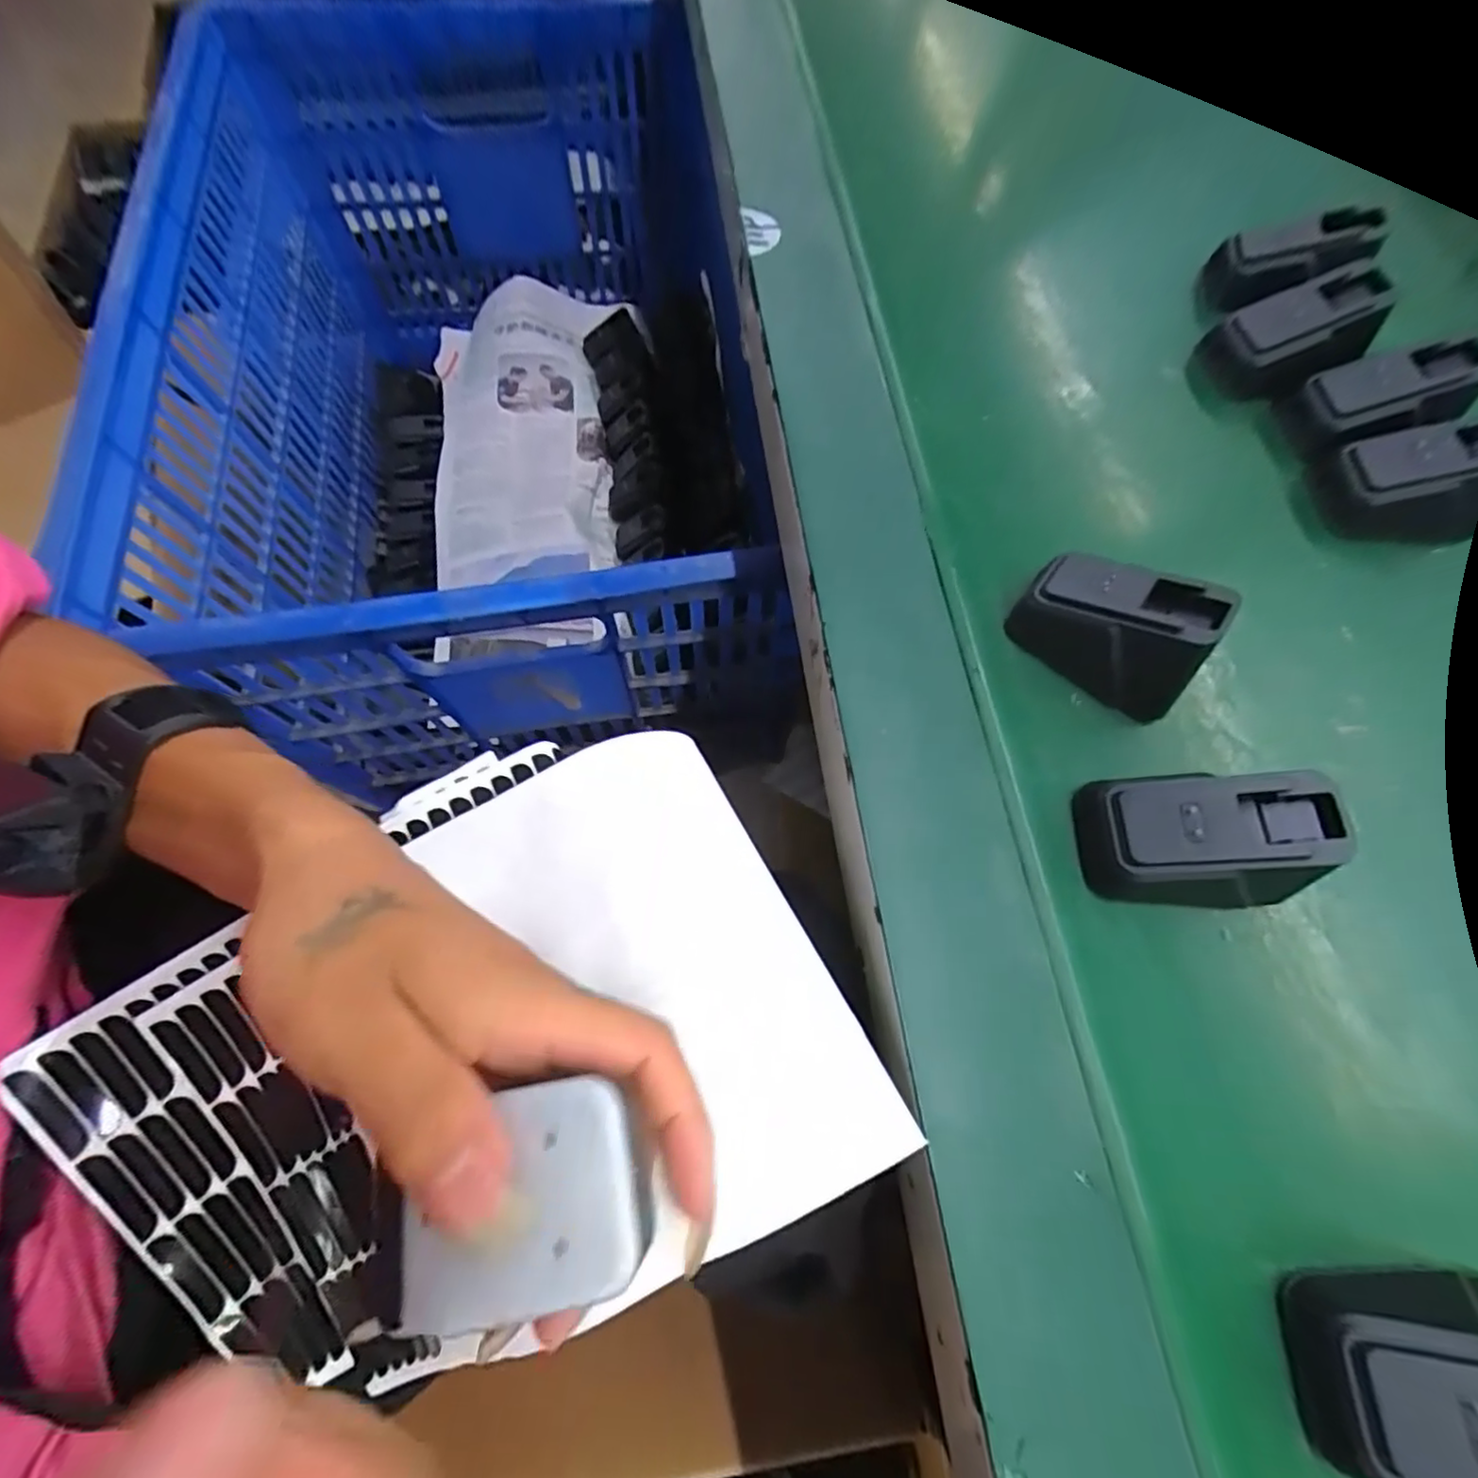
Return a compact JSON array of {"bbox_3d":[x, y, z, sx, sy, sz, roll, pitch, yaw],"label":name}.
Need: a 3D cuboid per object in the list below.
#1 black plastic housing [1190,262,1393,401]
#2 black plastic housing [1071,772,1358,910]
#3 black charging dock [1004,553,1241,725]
[{"bbox_3d":[0.266,-0.192,0.301,0.064,0.046,0.037,-11,68,-6],"label":"black plastic housing"},{"bbox_3d":[0.150,0.033,0.206,0.063,0.041,0.044,5,67,0],"label":"black plastic housing"},{"bbox_3d":[0.142,-0.043,0.236,0.066,0.039,0.034,36,71,13],"label":"black charging dock"}]

